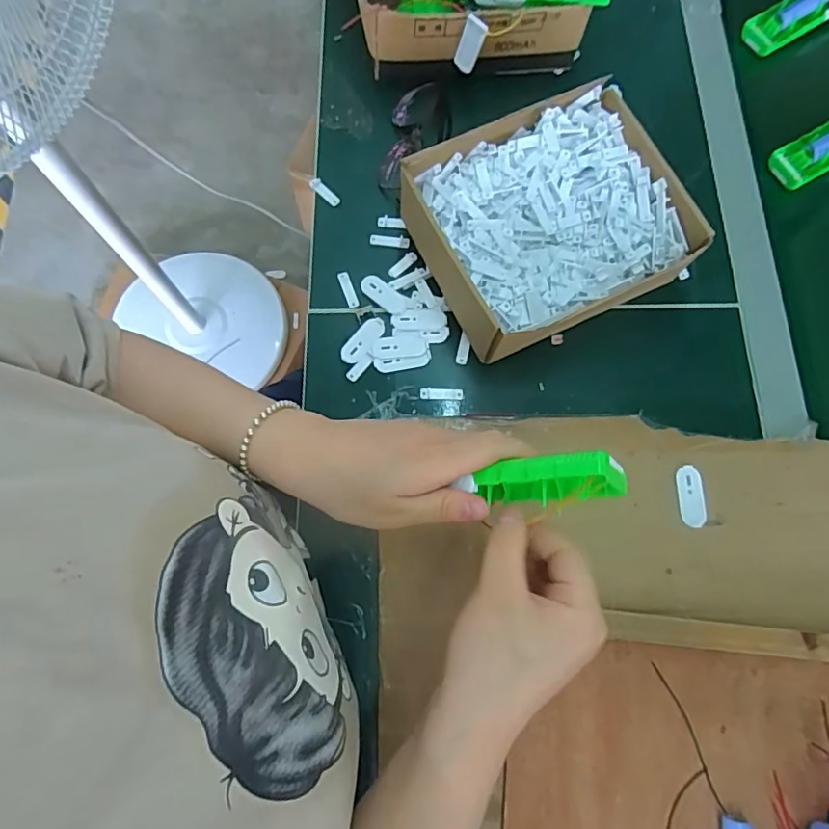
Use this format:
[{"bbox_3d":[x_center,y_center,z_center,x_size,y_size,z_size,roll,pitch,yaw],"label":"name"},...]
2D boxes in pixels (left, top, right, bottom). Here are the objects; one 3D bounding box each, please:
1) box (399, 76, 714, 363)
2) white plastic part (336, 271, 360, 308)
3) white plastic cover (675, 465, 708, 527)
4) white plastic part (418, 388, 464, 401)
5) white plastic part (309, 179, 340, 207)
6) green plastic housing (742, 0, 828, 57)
[{"bbox_3d":[0.119,-0.166,0.488,0.216,0.076,0.187,-24,76,-8],"label":"box"},{"bbox_3d":[-0.062,-0.116,0.511,0.010,0.005,0.037,-20,76,-7],"label":"white plastic part"},{"bbox_3d":[0.228,0.067,0.449,0.020,0.004,0.049,-5,74,-3],"label":"white plastic cover"},{"bbox_3d":[0.024,-0.018,0.484,0.038,0.004,0.011,0,74,-1],"label":"white plastic part"},{"bbox_3d":[-0.088,-0.220,0.538,0.011,0.007,0.036,-43,79,-12],"label":"white plastic part"},{"bbox_3d":[0.427,-0.437,0.582,0.150,0.028,0.046,-31,77,-9],"label":"green plastic housing"}]

